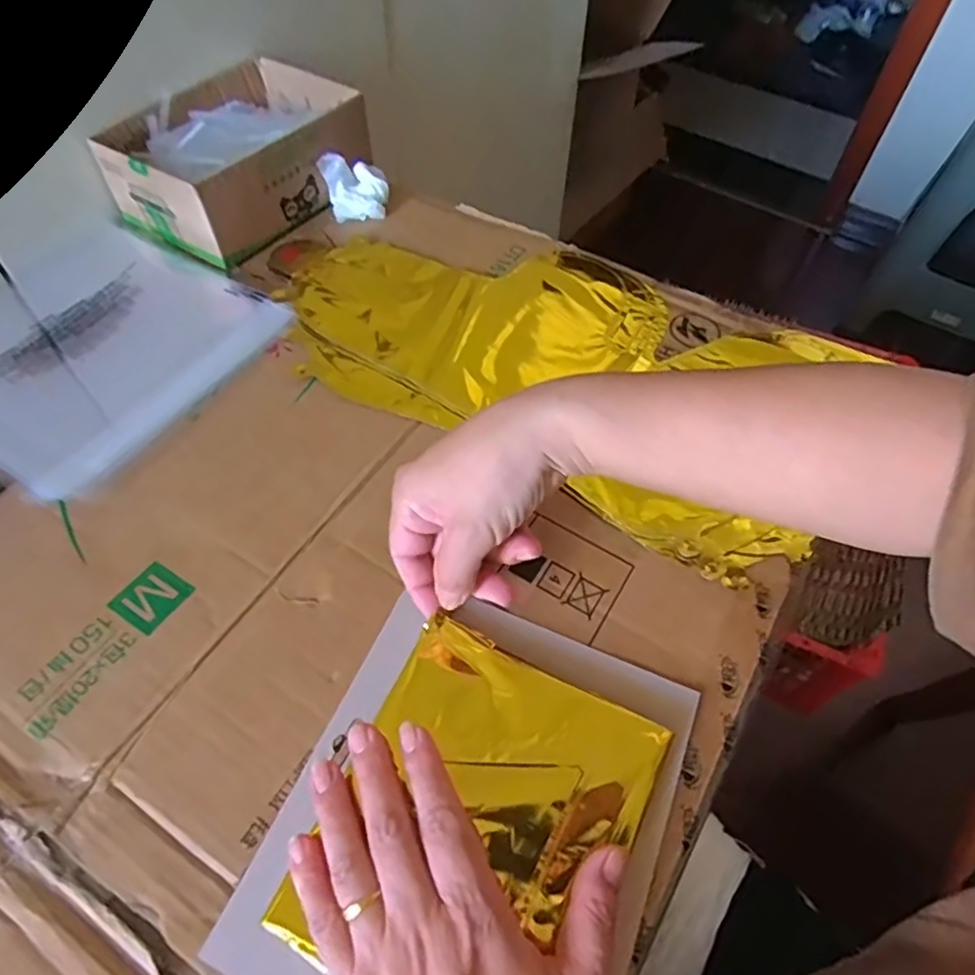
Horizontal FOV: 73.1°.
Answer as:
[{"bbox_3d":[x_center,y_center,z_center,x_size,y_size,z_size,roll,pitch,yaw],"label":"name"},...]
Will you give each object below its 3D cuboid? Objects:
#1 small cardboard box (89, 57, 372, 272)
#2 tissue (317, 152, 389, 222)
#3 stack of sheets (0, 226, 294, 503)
[{"bbox_3d":[-0.204,-0.279,0.552,0.145,0.065,0.191,28,60,18],"label":"small cardboard box"},{"bbox_3d":[-0.110,-0.254,0.555,0.051,0.040,0.041,-24,59,-16],"label":"tissue"},{"bbox_3d":[-0.288,-0.106,0.474,0.216,0.008,0.208,28,60,18],"label":"stack of sheets"}]

